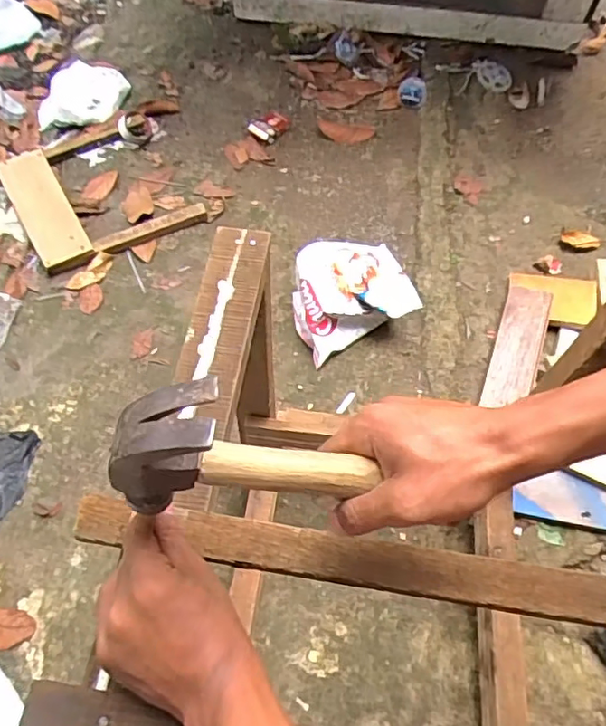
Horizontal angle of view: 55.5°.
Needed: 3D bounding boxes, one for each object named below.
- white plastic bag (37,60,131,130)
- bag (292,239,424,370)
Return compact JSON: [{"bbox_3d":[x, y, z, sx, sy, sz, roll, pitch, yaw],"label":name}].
[{"bbox_3d":[-0.523,-0.653,1.381,0.191,0.038,0.252,5,61,-1],"label":"white plastic bag"},{"bbox_3d":[0.083,-0.133,1.107,0.212,0.105,0.198,-23,63,-13],"label":"bag"}]

